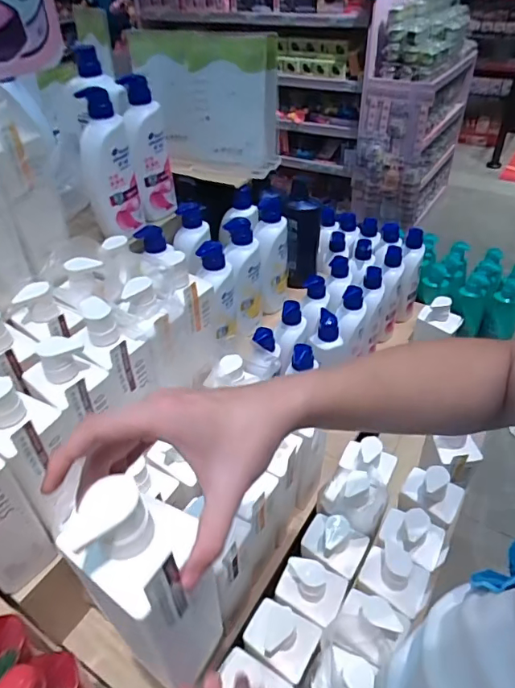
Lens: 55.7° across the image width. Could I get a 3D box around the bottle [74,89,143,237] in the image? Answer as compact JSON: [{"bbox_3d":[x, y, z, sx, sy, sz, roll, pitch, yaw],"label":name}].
[{"bbox_3d":[-0.230,-0.271,0.748,0.075,0.201,0.062,-13,41,-11],"label":"bottle"}]

